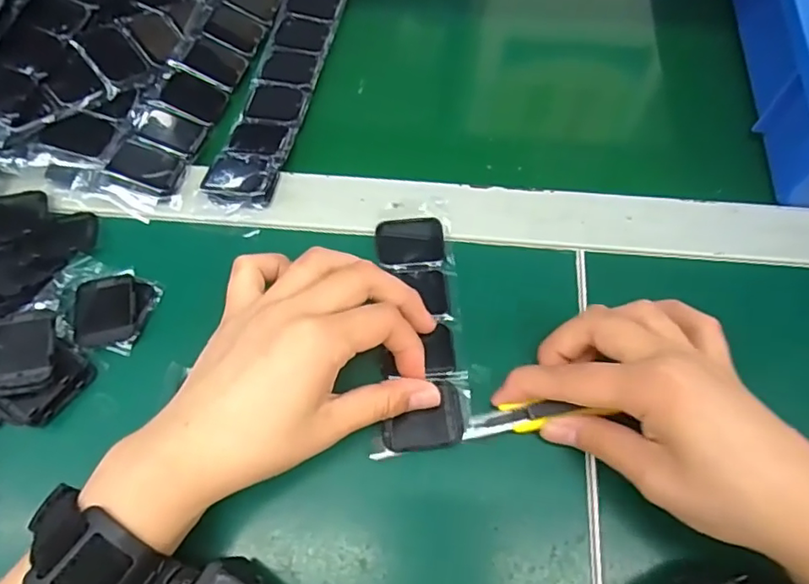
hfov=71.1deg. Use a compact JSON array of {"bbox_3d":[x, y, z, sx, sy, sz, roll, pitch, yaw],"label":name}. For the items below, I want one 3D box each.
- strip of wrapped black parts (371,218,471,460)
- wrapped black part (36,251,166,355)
[{"bbox_3d":[0.008,0.019,0.310,0.044,0.011,0.135,-1,64,-4],"label":"strip of wrapped black parts"},{"bbox_3d":[-0.169,0.006,0.312,0.057,0.013,0.046,18,66,9],"label":"wrapped black part"}]

